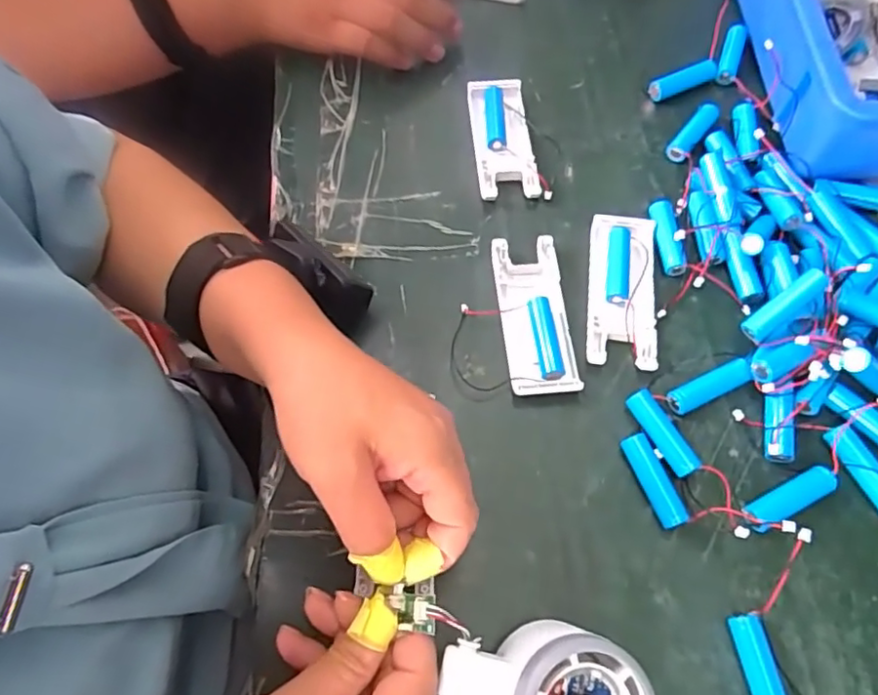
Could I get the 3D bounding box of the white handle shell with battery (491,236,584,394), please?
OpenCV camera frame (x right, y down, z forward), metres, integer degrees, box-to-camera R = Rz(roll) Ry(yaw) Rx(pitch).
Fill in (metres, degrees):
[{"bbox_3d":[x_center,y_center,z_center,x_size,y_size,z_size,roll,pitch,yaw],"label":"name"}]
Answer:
[{"bbox_3d":[0.058,-0.020,0.363,0.042,0.012,0.102,-5,65,-3],"label":"white handle shell with battery"}]

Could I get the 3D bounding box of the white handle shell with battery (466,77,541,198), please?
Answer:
[{"bbox_3d":[0.045,-0.147,0.423,0.039,0.015,0.099,-4,65,-3],"label":"white handle shell with battery"}]

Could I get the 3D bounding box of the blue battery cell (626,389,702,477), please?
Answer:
[{"bbox_3d":[0.123,0.048,0.329,0.014,0.014,0.051,-29,69,-13],"label":"blue battery cell"}]

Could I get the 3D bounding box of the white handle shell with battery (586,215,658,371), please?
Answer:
[{"bbox_3d":[0.114,-0.036,0.371,0.040,0.010,0.104,7,65,3],"label":"white handle shell with battery"}]

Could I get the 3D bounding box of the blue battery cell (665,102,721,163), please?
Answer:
[{"bbox_3d":[0.182,-0.155,0.426,0.016,0.013,0.056,35,69,14],"label":"blue battery cell"}]

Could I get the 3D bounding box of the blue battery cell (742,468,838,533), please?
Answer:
[{"bbox_3d":[0.187,0.079,0.316,0.050,0.014,0.014,-27,68,-8],"label":"blue battery cell"}]

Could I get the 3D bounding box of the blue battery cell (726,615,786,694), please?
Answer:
[{"bbox_3d":[0.152,0.155,0.283,0.015,0.012,0.051,-9,66,-5],"label":"blue battery cell"}]

